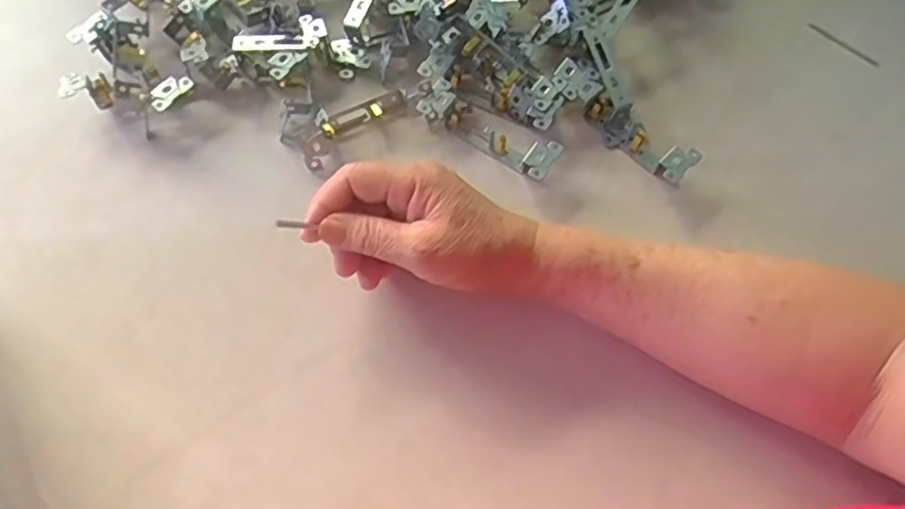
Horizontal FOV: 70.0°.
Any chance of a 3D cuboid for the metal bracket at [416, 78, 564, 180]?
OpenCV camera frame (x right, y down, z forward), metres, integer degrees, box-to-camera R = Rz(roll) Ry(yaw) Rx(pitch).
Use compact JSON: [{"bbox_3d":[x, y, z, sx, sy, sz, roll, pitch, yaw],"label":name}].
[{"bbox_3d":[0.026,-0.086,0.469,0.104,0.028,0.030,32,71,12],"label":"metal bracket"}]

